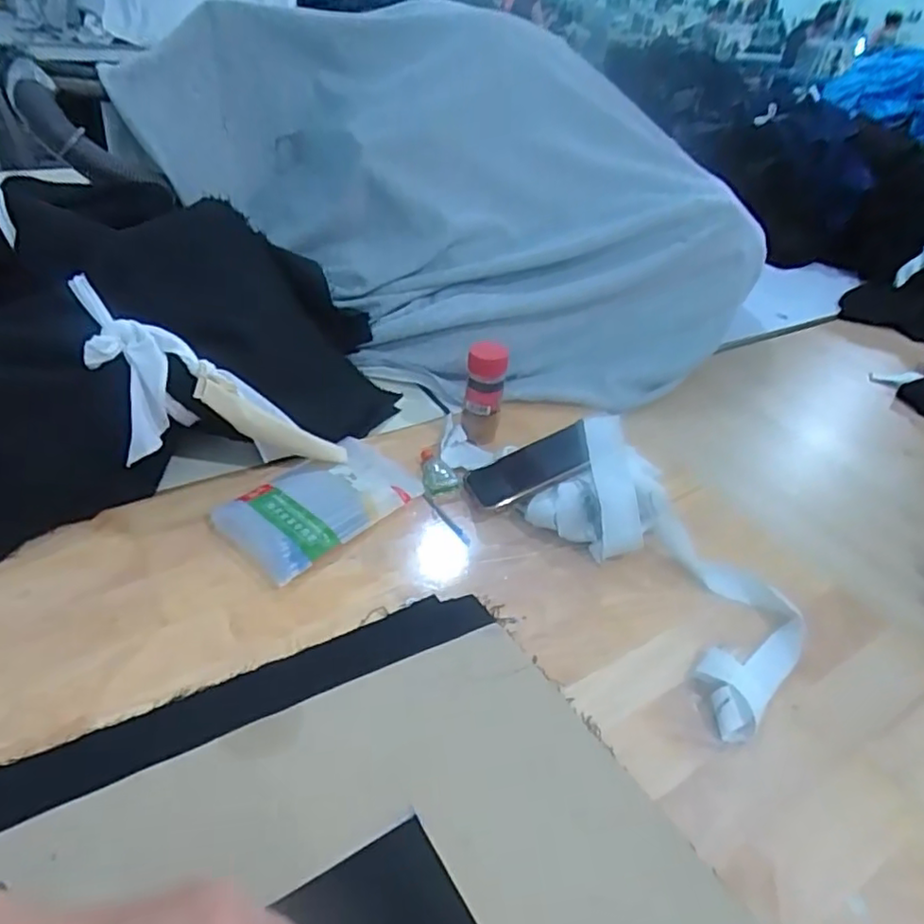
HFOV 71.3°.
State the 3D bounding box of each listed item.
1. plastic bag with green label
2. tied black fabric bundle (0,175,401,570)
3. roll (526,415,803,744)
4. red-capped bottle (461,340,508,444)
[{"bbox_3d":[-0.132,0.037,0.603,0.104,0.022,0.174,31,44,28],"label":"plastic bag with green label"},{"bbox_3d":[-0.362,-0.134,0.658,0.540,0.188,0.418,-22,46,-32],"label":"tied black fabric bundle"},{"bbox_3d":[0.179,0.070,0.562,0.148,0.074,0.295,-17,44,-27],"label":"roll"},{"bbox_3d":[0.023,-0.071,0.682,0.039,0.111,0.034,12,38,6],"label":"red-capped bottle"}]

